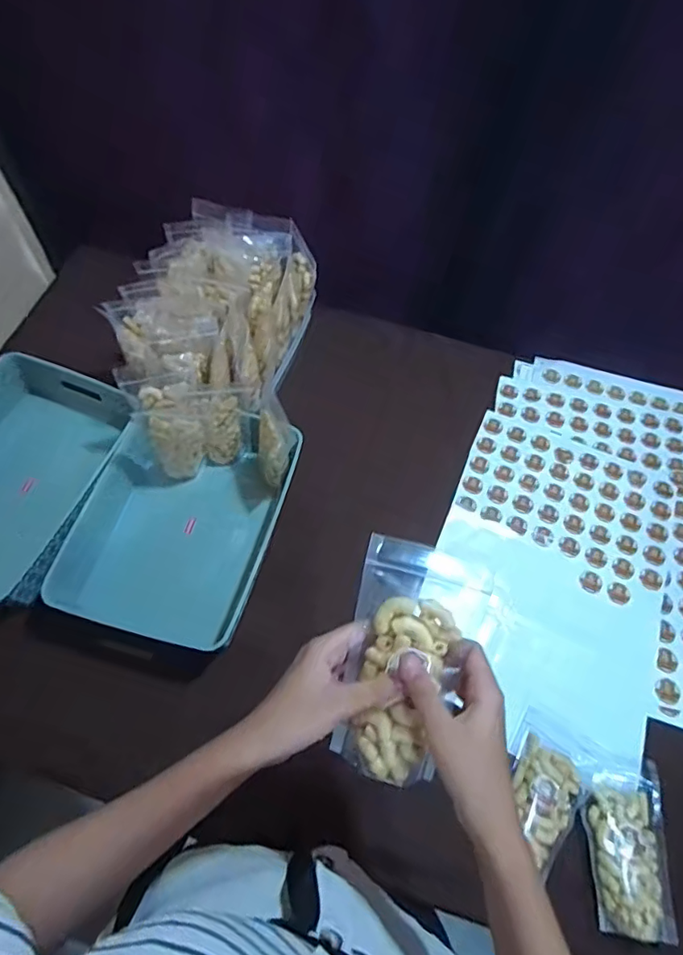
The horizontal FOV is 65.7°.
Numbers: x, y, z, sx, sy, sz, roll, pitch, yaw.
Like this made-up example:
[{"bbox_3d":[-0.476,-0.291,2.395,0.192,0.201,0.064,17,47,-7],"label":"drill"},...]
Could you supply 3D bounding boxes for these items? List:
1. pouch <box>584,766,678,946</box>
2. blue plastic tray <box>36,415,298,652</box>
[{"bbox_3d":[0.315,0.405,0.578,0.085,0.030,0.149,7,61,2],"label":"pouch"},{"bbox_3d":[-0.210,0.056,0.705,0.228,0.072,0.307,16,62,7],"label":"blue plastic tray"}]

